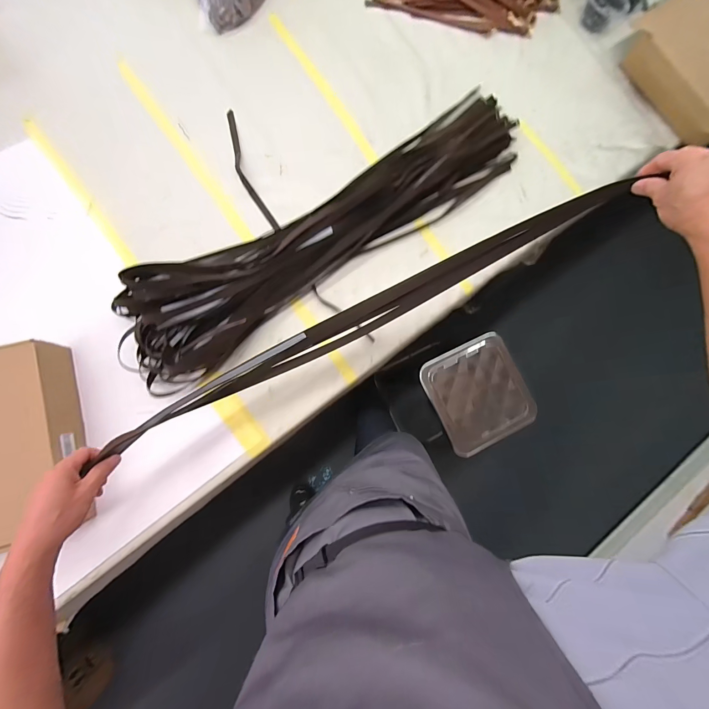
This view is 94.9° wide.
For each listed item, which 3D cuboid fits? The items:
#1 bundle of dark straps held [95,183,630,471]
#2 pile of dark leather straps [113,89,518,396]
[{"bbox_3d":[0.009,-0.059,0.491,0.775,0.114,0.042,-27,88,1],"label":"bundle of dark straps held"},{"bbox_3d":[-0.028,-0.287,0.694,0.992,0.070,0.214,-34,89,-9],"label":"pile of dark leather straps"}]

